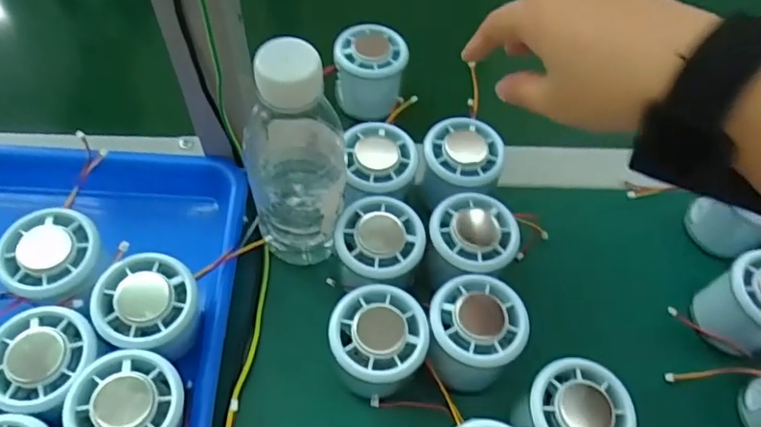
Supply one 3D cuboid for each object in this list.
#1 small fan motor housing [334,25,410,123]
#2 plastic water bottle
[{"bbox_3d":[-0.008,-0.116,0.462,0.056,0.050,0.061,2,59,-3],"label":"small fan motor housing"},{"bbox_3d":[-0.051,-0.032,0.337,0.060,0.174,0.061,-13,61,-12],"label":"plastic water bottle"}]

